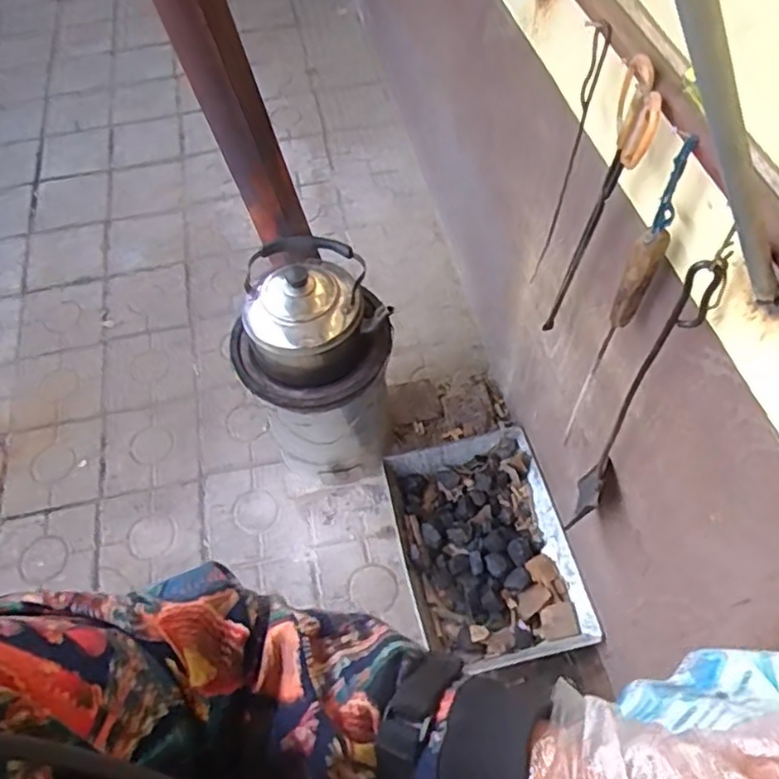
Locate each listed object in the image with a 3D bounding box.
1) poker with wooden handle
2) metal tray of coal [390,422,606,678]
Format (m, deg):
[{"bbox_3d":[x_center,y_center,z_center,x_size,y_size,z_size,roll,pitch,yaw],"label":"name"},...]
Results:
[{"bbox_3d":[0.302,-0.073,0.887,0.034,0.621,0.059,25,62,16],"label":"poker with wooden handle"},{"bbox_3d":[0.199,0.321,1.379,0.316,0.072,0.463,-13,59,-8],"label":"metal tray of coal"}]

